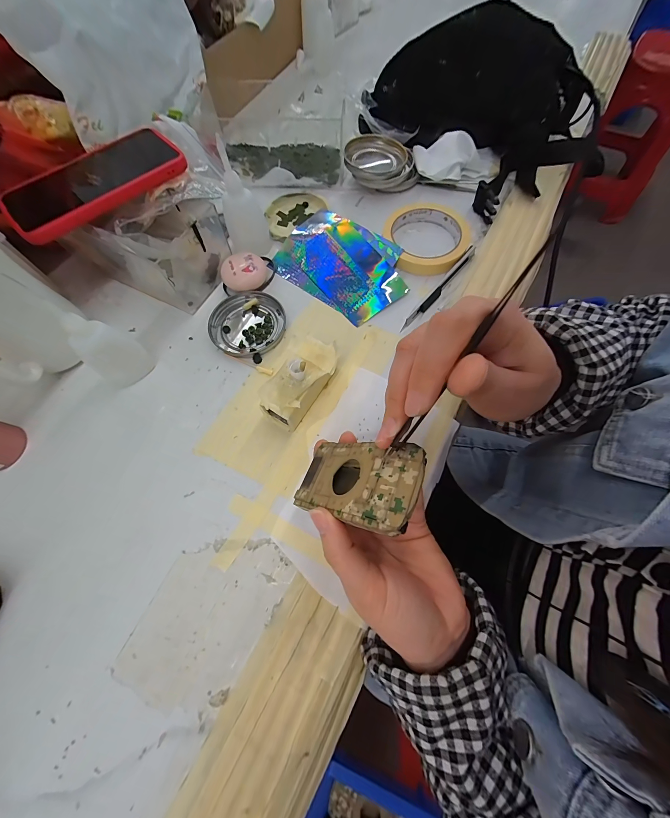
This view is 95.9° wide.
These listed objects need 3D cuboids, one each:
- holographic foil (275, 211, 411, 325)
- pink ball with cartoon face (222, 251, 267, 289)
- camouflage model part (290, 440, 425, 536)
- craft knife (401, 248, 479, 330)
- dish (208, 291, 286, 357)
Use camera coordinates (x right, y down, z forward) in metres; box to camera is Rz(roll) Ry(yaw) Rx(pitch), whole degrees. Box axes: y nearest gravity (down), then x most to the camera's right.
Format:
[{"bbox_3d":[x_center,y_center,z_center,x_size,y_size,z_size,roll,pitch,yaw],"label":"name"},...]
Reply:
[{"bbox_3d":[0.009,-0.167,0.342,0.152,0.016,0.102,38,75,15],"label":"holographic foil"},{"bbox_3d":[-0.100,-0.150,0.336,0.048,0.021,0.042,-14,69,-3],"label":"pink ball with cartoon face"},{"bbox_3d":[0.010,0.043,0.187,0.008,0.094,0.048,32,67,-31],"label":"camouflage model part"},{"bbox_3d":[0.117,-0.134,0.327,0.008,0.011,0.141,39,75,15],"label":"craft knife"},{"bbox_3d":[-0.094,-0.091,0.321,0.078,0.008,0.077,-1,69,2],"label":"dish"}]

